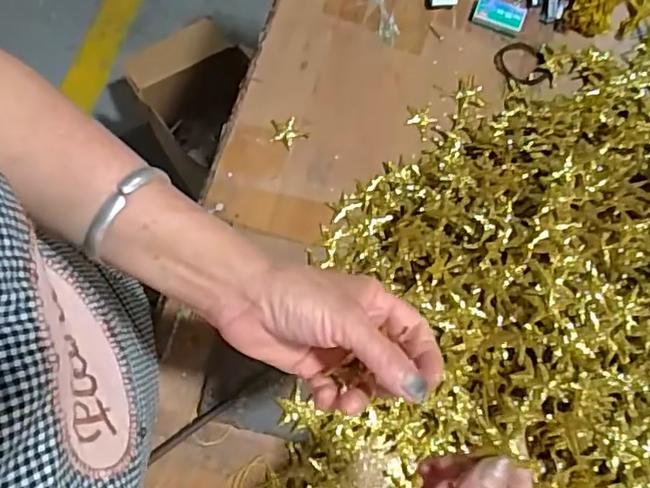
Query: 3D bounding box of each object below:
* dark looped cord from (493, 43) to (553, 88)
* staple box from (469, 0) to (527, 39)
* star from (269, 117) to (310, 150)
[{"bbox_3d":[0.207,-0.187,0.637,0.055,0.004,0.048,-2,74,-5],"label":"dark looped cord"},{"bbox_3d":[0.184,-0.241,0.649,0.053,0.014,0.035,24,73,3],"label":"staple box"},{"bbox_3d":[-0.039,-0.112,0.608,0.033,0.012,0.035,-33,79,-13],"label":"star"}]

